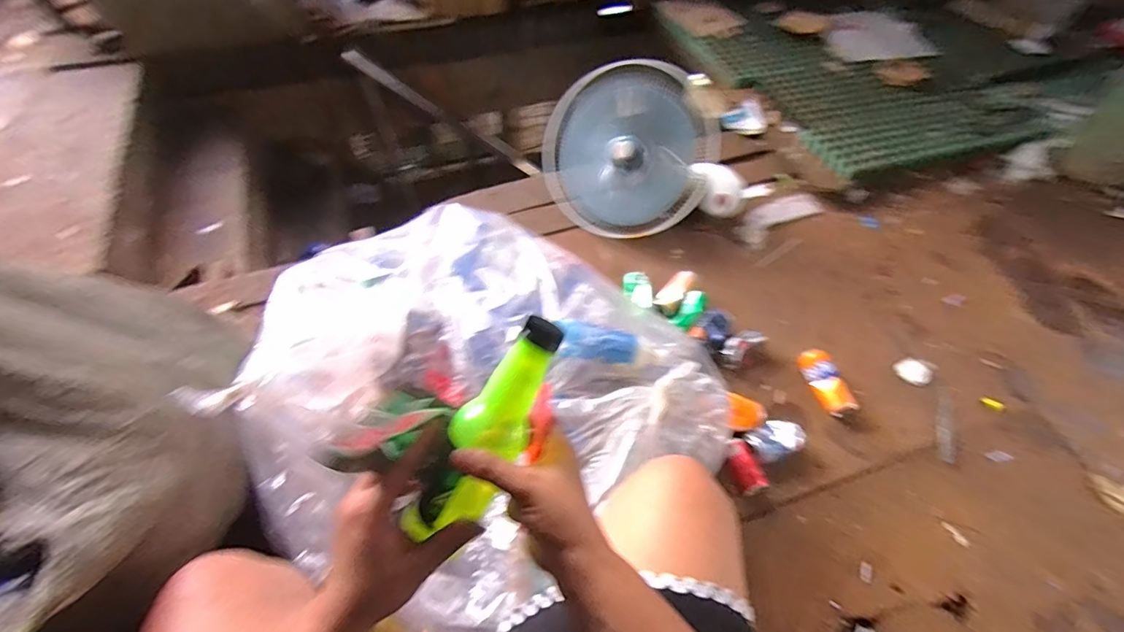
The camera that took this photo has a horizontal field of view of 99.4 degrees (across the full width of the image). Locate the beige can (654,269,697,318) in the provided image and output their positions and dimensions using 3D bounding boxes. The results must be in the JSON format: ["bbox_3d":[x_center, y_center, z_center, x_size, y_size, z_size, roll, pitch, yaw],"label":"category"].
[{"bbox_3d":[0.284,-0.055,1.210,0.064,0.058,0.142,30,64,16],"label":"beige can"}]

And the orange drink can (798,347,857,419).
[{"bbox_3d":[0.601,0.149,1.085,0.053,0.056,0.155,-18,61,-11],"label":"orange drink can"}]

